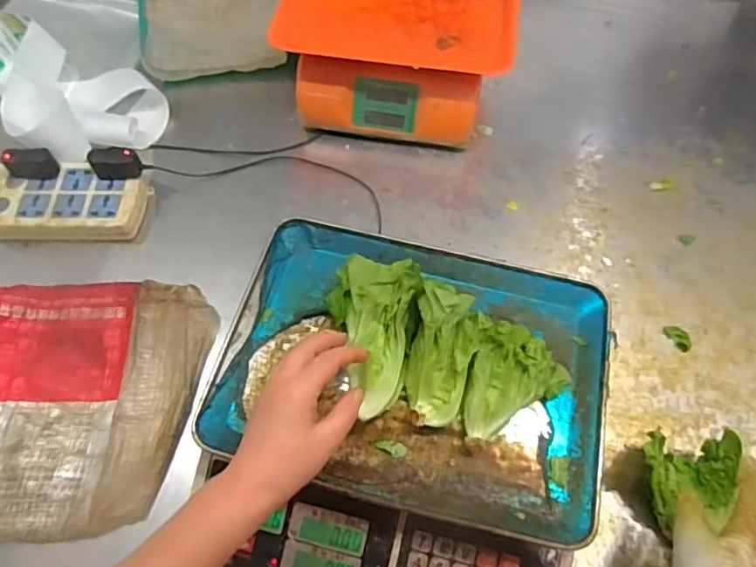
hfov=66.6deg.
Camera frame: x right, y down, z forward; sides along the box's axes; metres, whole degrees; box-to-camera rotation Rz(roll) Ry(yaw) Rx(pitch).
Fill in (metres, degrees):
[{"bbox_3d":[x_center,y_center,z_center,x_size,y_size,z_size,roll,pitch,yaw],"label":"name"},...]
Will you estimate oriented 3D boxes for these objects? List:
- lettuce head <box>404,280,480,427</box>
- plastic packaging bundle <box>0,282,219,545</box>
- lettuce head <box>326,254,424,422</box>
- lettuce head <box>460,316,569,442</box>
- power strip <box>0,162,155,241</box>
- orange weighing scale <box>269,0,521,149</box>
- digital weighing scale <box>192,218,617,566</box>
[{"bbox_3d":[0.054,0.059,0.485,0.051,0.045,0.116,8,88,2],"label":"lettuce head"},{"bbox_3d":[-0.321,0.119,0.582,0.262,0.031,0.278,7,62,2],"label":"plastic packaging bundle"},{"bbox_3d":[-0.007,0.041,0.480,0.075,0.052,0.132,8,62,2],"label":"lettuce head"},{"bbox_3d":[0.120,0.084,0.482,0.085,0.049,0.093,9,61,4],"label":"lettuce head"},{"bbox_3d":[-0.374,-0.098,0.691,0.181,0.032,0.099,1,62,-2],"label":"power strip"},{"bbox_3d":[0.024,-0.325,0.777,0.287,0.124,0.250,11,62,4],"label":"orange weighing scale"},{"bbox_3d":[0.020,0.132,0.526,0.326,0.109,0.328,13,62,6],"label":"digital weighing scale"}]

